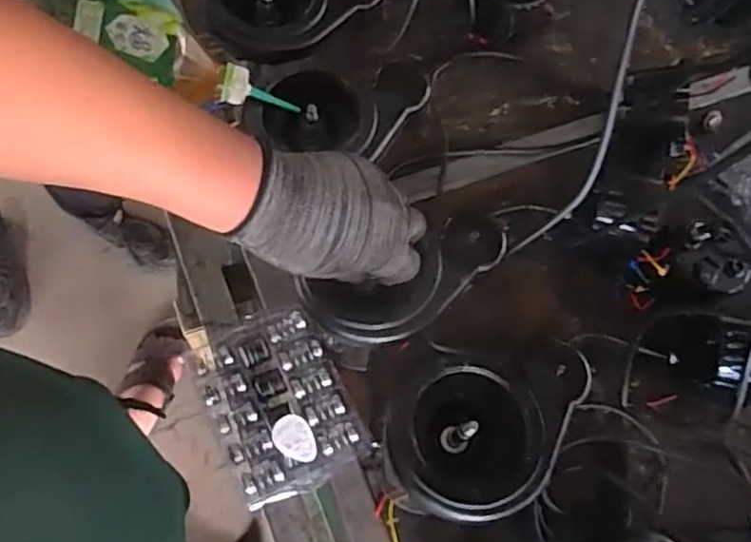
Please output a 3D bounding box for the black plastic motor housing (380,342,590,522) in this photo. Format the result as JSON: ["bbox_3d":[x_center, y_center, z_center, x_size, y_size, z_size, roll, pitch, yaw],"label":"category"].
[{"bbox_3d":[0.093,0.119,0.522,0.175,0.050,0.116,-22,70,-11],"label":"black plastic motor housing"}]

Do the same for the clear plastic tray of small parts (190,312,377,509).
[{"bbox_3d":[-0.094,0.127,0.660,0.128,0.026,0.166,-25,71,-13],"label":"clear plastic tray of small parts"}]

